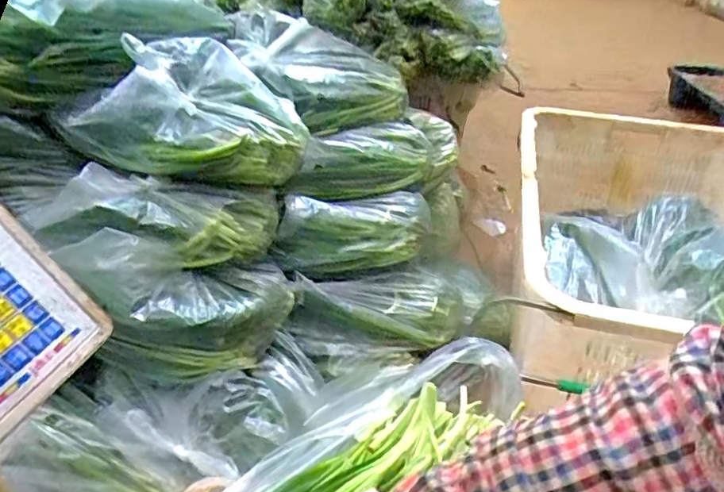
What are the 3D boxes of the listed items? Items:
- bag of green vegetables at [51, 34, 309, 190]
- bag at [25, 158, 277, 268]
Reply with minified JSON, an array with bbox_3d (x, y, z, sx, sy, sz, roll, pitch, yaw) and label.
[{"bbox_3d":[-0.244,-0.201,0.801,0.307,0.151,0.235,8,35,8],"label":"bag of green vegetables"},{"bbox_3d":[-0.270,-0.037,0.742,0.329,0.101,0.149,5,32,-20],"label":"bag"}]

